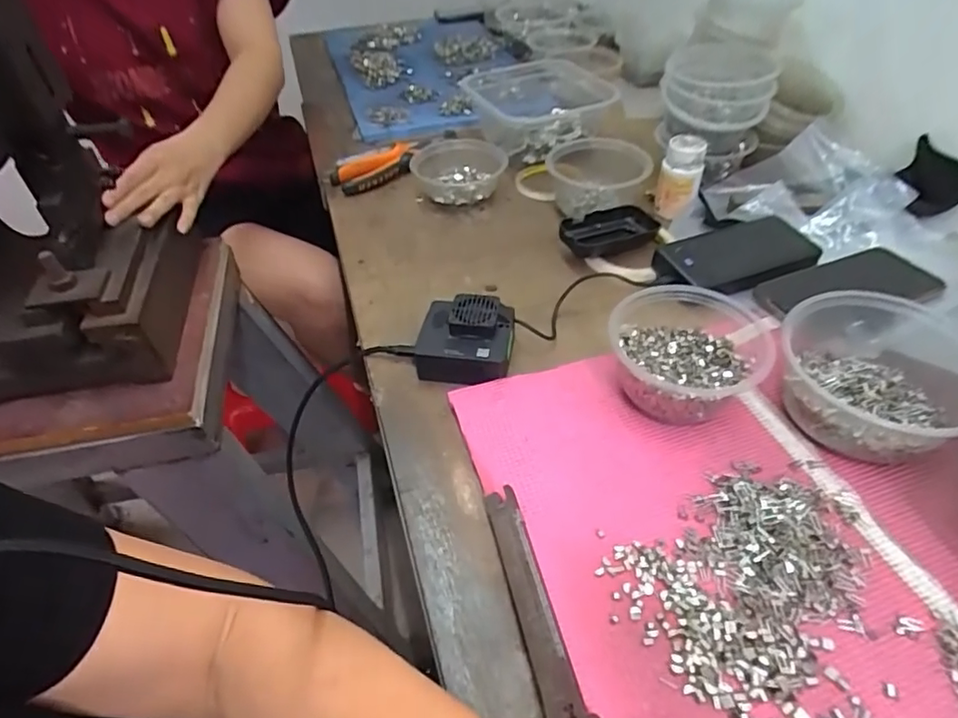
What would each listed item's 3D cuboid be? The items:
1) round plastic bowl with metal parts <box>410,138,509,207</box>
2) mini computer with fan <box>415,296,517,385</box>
[{"bbox_3d":[-0.025,-0.233,0.715,0.116,0.048,0.110,-1,45,1],"label":"round plastic bowl with metal parts"},{"bbox_3d":[-0.012,-0.019,0.500,0.080,0.043,0.075,-2,45,2],"label":"mini computer with fan"}]

